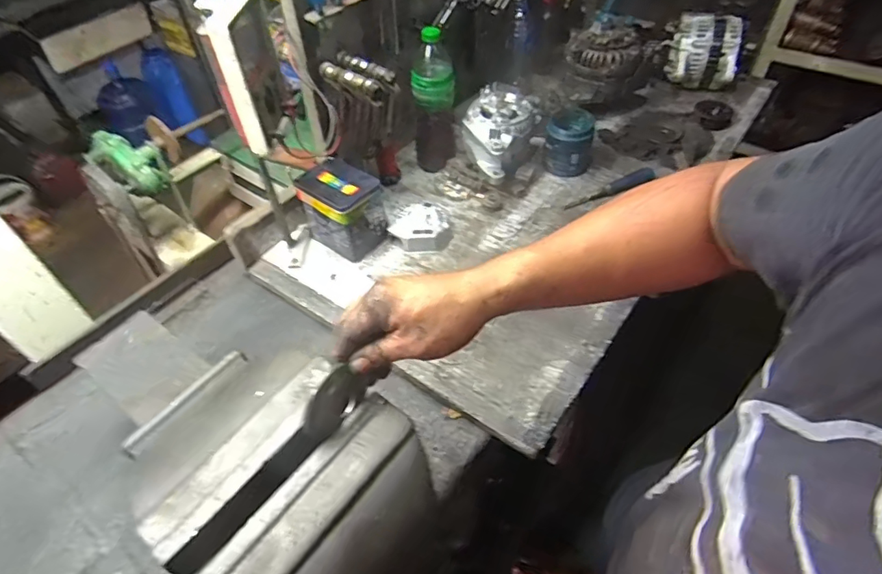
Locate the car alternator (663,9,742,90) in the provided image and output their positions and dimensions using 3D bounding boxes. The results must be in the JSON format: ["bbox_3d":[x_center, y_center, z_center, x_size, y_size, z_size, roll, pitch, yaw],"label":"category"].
[{"bbox_3d":[0.603,-0.540,1.196,0.140,0.144,0.121,6,49,9],"label":"car alternator"}]

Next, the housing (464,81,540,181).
[{"bbox_3d":[0.119,-0.307,1.004,0.127,0.107,0.164,35,59,29],"label":"housing"}]

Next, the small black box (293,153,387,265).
[{"bbox_3d":[-0.168,-0.135,0.909,0.130,0.127,0.103,34,58,29],"label":"small black box"}]

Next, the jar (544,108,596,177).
[{"bbox_3d":[0.261,-0.299,1.041,0.096,0.078,0.097,8,49,11],"label":"jar"}]

